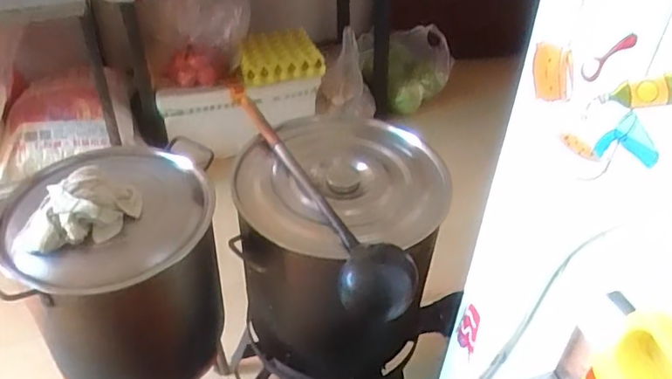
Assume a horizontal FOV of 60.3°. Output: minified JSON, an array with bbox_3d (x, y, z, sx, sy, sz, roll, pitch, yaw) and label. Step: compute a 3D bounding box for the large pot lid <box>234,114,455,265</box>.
[{"bbox_3d":[0.004,-0.009,1.063,0.396,0.096,0.327,26,46,25],"label":"large pot lid"}]

